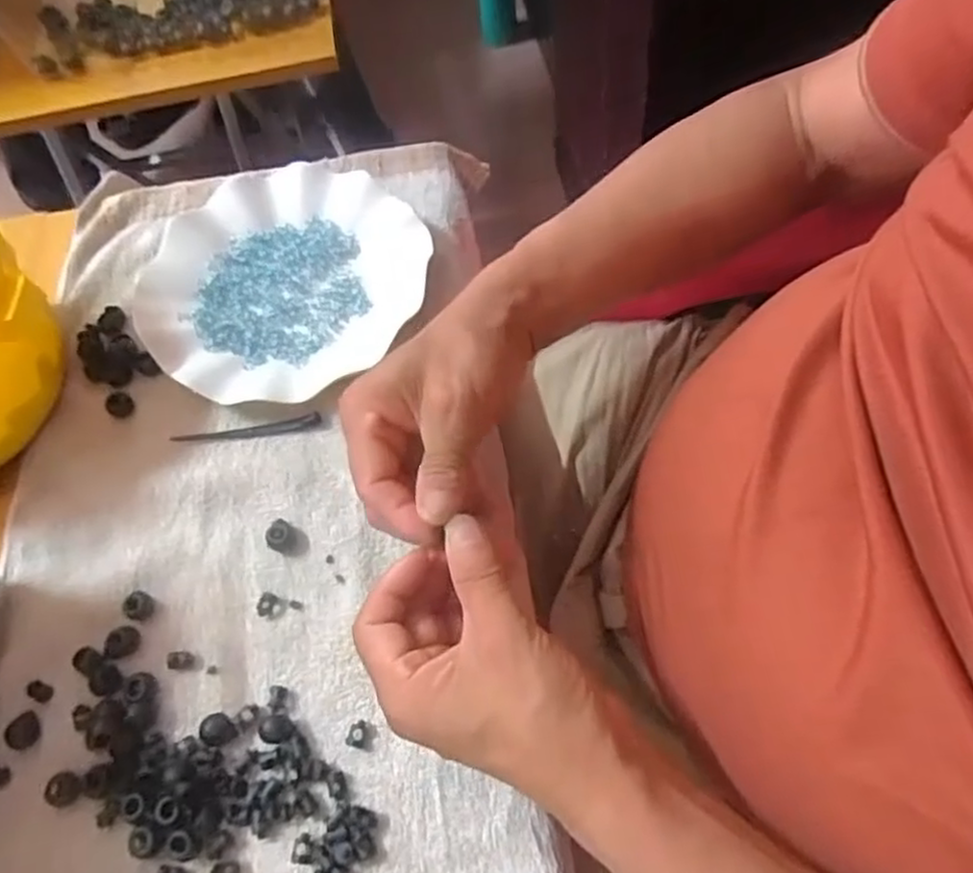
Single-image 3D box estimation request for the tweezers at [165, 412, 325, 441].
[{"bbox_3d":[-0.144,-0.006,0.443,0.090,0.013,0.008,-7,64,3],"label":"tweezers"}]

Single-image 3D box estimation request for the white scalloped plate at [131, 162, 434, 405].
[{"bbox_3d":[-0.131,-0.104,0.482,0.164,0.020,0.185,31,72,19],"label":"white scalloped plate"}]

